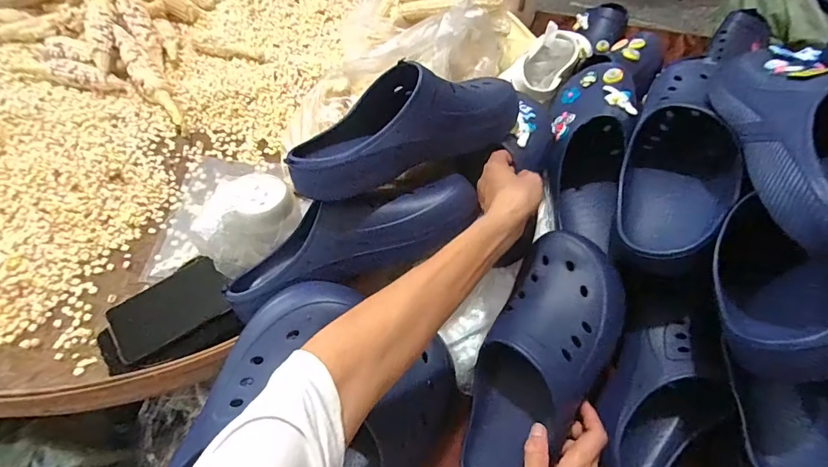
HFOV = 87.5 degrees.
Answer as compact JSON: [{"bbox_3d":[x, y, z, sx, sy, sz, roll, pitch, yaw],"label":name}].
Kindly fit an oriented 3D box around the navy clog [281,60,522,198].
[{"bbox_3d":[-0.006,-0.128,0.465,0.268,0.074,0.117,-22,57,-14],"label":"navy clog"}]

